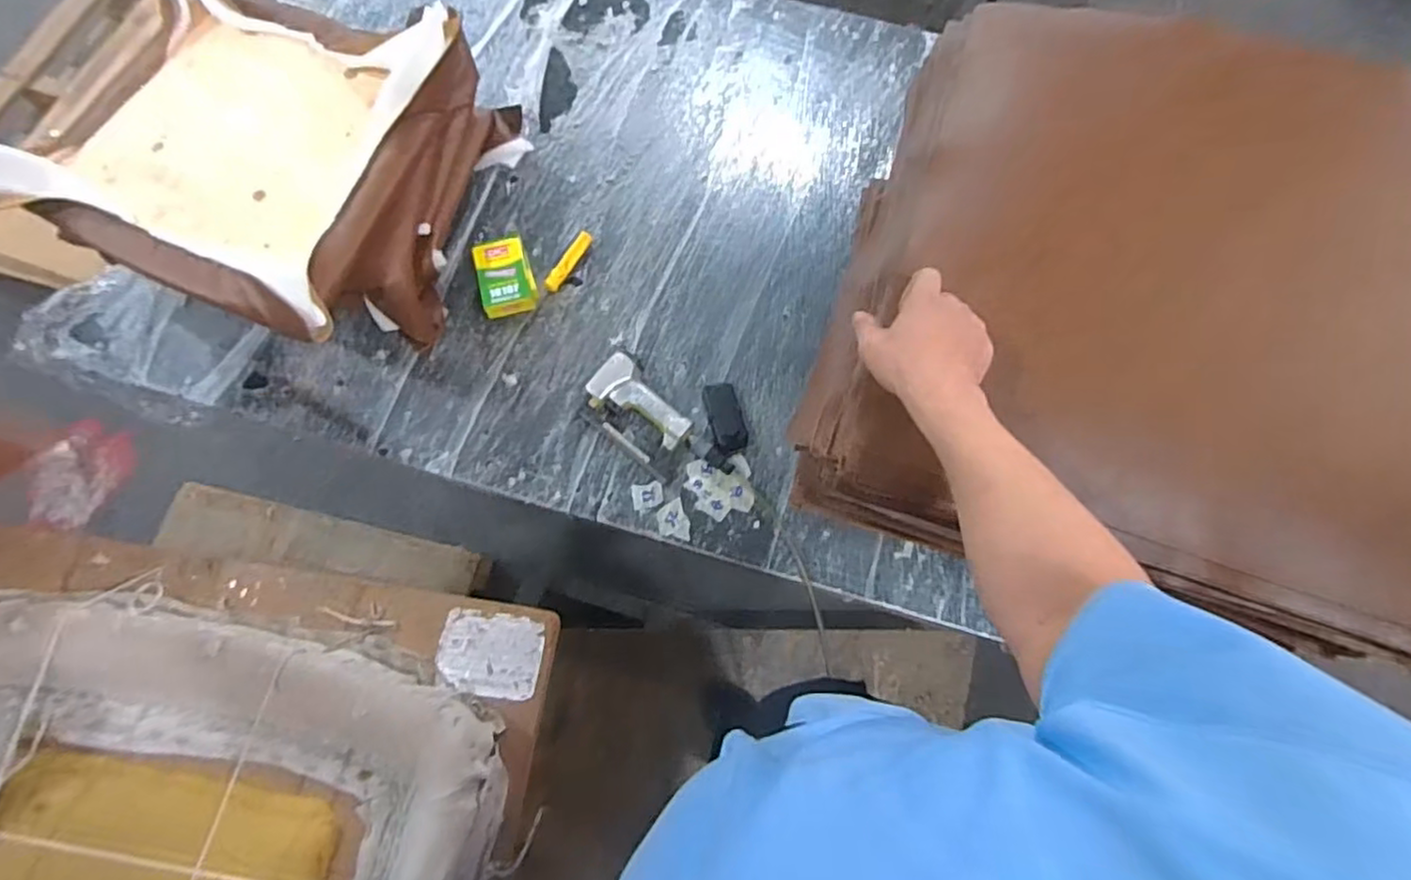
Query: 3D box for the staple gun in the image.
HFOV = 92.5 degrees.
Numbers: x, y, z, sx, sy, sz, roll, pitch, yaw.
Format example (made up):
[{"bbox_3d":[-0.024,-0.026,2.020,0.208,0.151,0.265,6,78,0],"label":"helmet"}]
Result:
[{"bbox_3d":[-0.102,-0.038,1.032,0.183,0.041,0.111,40,76,10],"label":"staple gun"}]

